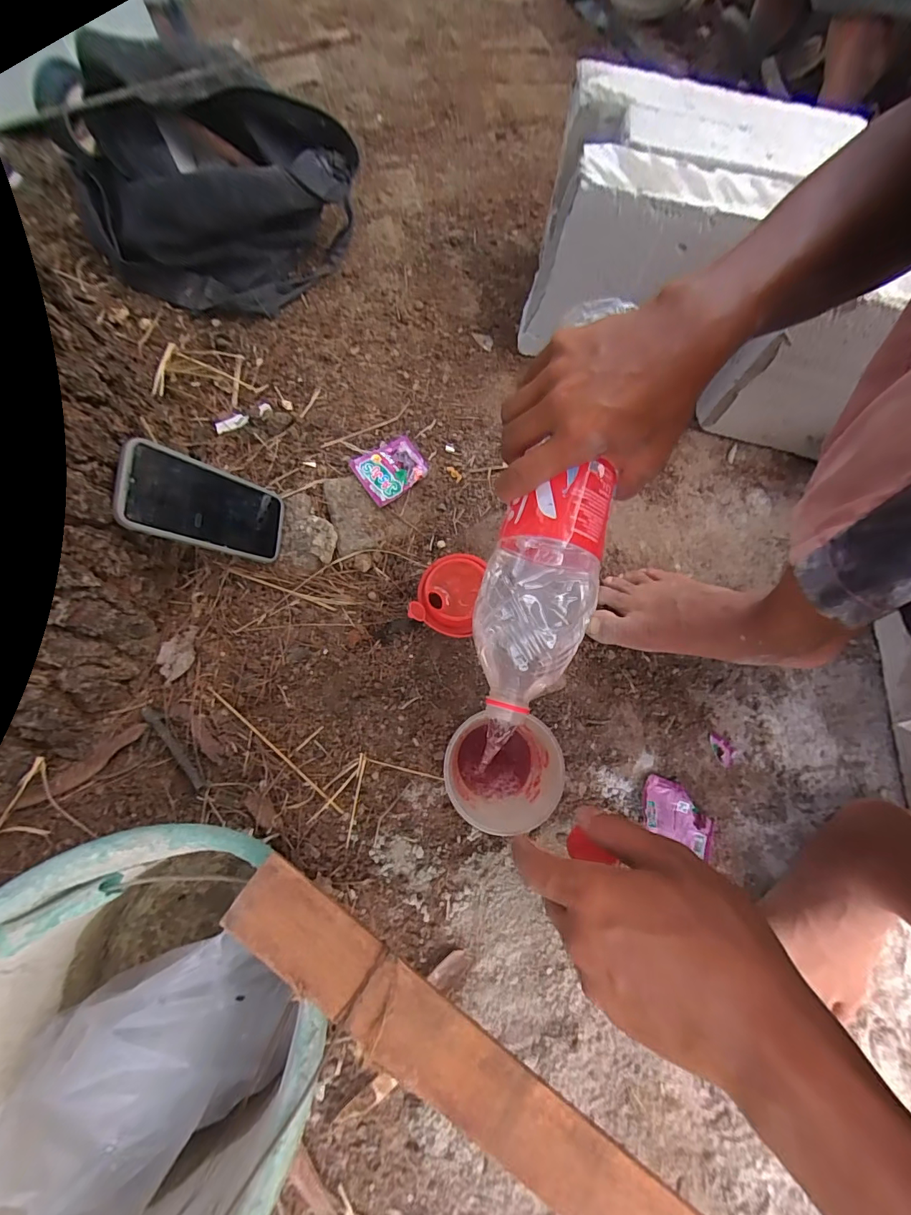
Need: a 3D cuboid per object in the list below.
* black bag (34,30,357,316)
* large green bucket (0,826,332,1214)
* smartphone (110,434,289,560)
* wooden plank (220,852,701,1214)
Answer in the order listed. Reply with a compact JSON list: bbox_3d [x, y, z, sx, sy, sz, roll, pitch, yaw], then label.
[{"bbox_3d":[-0.311,-0.536,0.607,0.303,0.163,0.243,25,75,8],"label":"black bag"},{"bbox_3d":[-0.222,0.299,0.323,0.306,0.220,0.218,-34,76,-9],"label":"large green bucket"},{"bbox_3d":[-0.243,-0.101,0.465,0.008,0.169,0.081,2,84,30],"label":"smartphone"},{"bbox_3d":[0.084,0.307,0.236,0.500,0.008,0.041,39,68,2],"label":"wooden plank"}]

